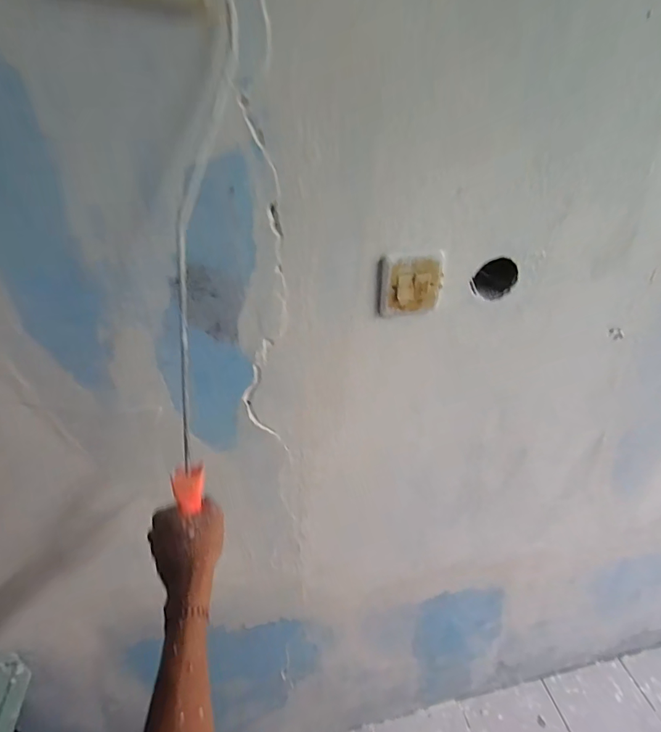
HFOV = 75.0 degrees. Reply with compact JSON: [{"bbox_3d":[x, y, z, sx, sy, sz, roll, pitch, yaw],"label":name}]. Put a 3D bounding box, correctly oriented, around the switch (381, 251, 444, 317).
[{"bbox_3d":[0.106,-0.104,0.556,0.079,0.077,0.014,-8,33,-13],"label":"switch"}]

